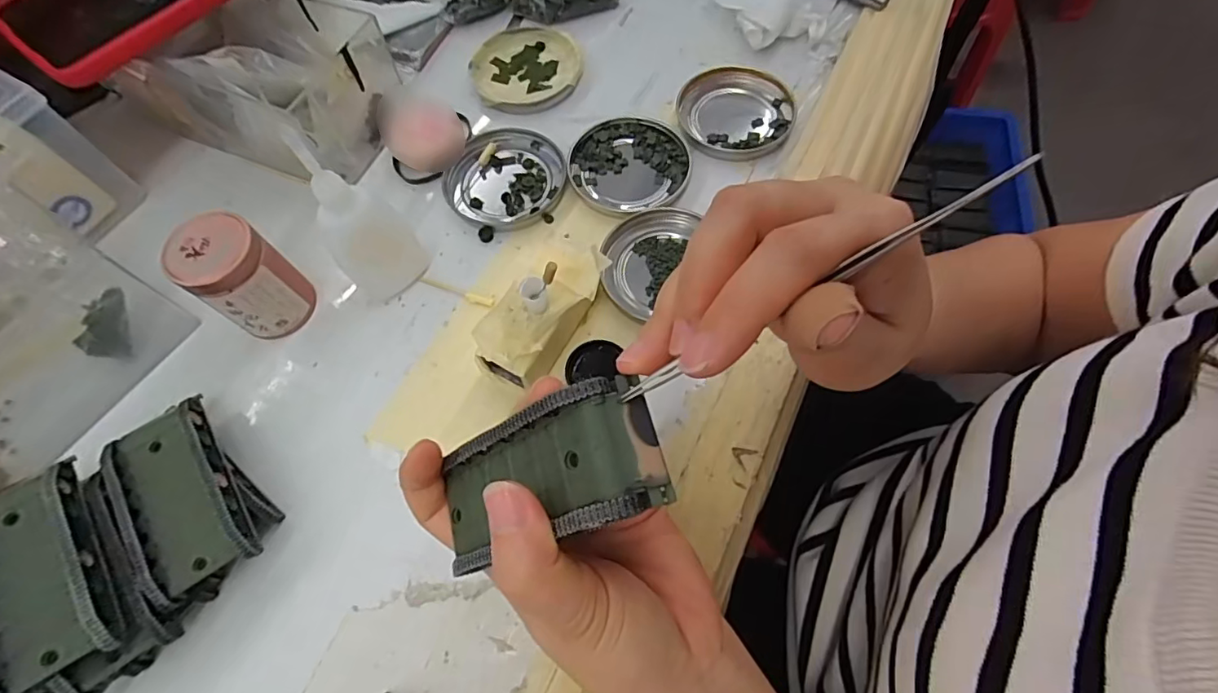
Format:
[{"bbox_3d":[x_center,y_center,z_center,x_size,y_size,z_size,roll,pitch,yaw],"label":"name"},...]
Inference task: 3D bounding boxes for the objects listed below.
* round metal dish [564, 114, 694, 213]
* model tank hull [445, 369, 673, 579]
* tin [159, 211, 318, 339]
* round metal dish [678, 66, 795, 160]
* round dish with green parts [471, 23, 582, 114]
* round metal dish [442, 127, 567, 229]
[{"bbox_3d":[0.013,-0.122,0.363,0.078,0.008,0.073,-1,66,3],"label":"round metal dish"},{"bbox_3d":[-0.026,0.044,0.187,0.091,0.022,0.045,-23,60,34],"label":"model tank hull"},{"bbox_3d":[-0.199,-0.037,0.303,0.038,0.066,0.044,38,73,18],"label":"tin"},{"bbox_3d":[0.086,-0.161,0.378,0.077,0.009,0.079,-1,66,3],"label":"round metal dish"},{"bbox_3d":[-0.063,-0.204,0.402,0.079,0.009,0.079,-1,66,3],"label":"round dish with green parts"},{"bbox_3d":[-0.071,-0.112,0.362,0.079,0.007,0.077,-1,66,3],"label":"round metal dish"}]

